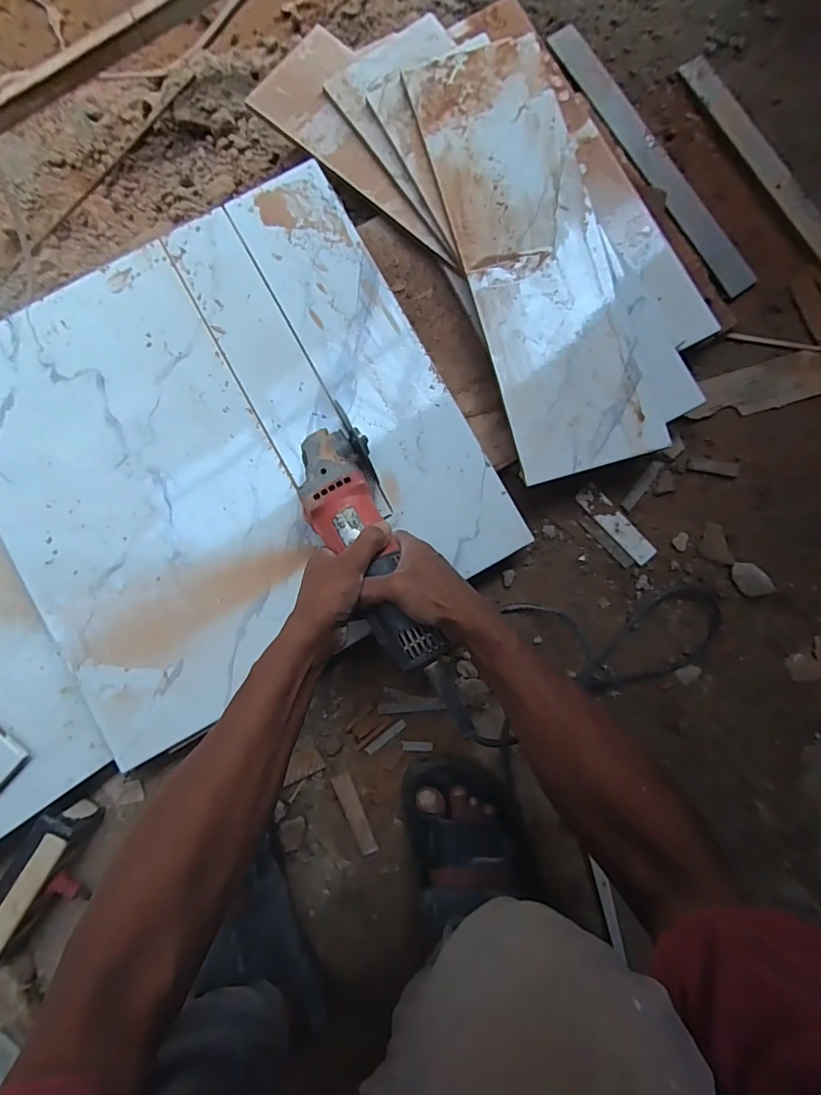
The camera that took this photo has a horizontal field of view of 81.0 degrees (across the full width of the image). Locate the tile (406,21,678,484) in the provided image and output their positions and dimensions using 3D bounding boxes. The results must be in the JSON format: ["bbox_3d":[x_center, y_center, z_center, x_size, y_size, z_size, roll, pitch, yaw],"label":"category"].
[{"bbox_3d":[0.135,-0.322,0.524,0.154,0.015,0.489,-15,85,0],"label":"tile"}]

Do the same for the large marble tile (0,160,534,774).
[{"bbox_3d":[-0.205,-0.101,0.522,0.485,0.006,0.483,-30,86,-2],"label":"large marble tile"}]

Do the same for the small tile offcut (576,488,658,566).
[{"bbox_3d":[0.239,-0.027,0.557,0.027,0.004,0.107,-43,85,-2],"label":"small tile offcut"}]

